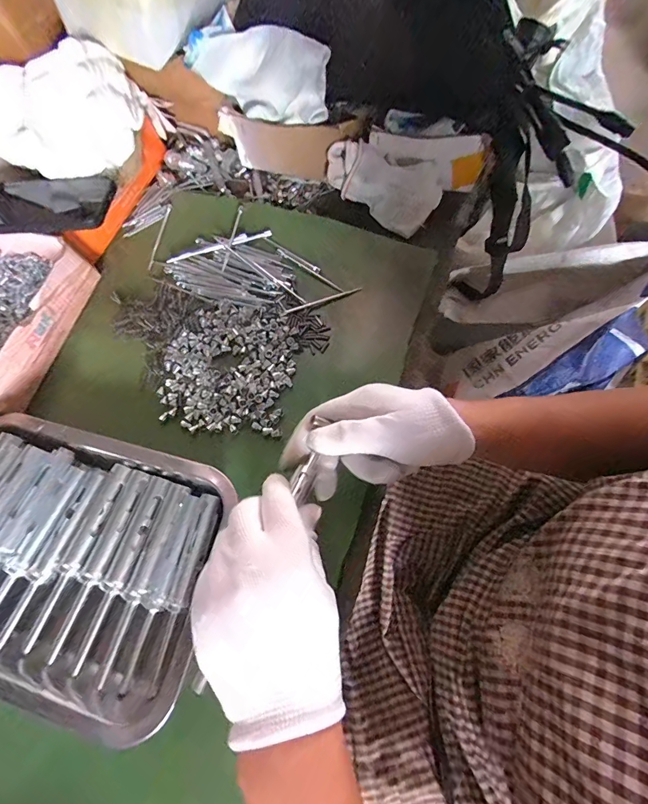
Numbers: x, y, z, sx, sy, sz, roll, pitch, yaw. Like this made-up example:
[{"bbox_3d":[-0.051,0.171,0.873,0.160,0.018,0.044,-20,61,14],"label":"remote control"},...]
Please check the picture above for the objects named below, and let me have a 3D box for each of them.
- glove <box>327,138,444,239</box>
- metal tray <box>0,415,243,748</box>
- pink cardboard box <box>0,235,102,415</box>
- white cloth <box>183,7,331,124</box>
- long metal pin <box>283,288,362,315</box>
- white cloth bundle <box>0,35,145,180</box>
[{"bbox_3d":[0.064,-0.238,0.410,0.124,0.025,0.070,25,113,-5],"label":"glove"},{"bbox_3d":[-0.200,0.119,0.290,0.232,0.051,0.188,13,71,8],"label":"metal tray"},{"bbox_3d":[-0.337,-0.090,0.376,0.152,0.046,0.182,15,72,8],"label":"pink cardboard box"},{"bbox_3d":[-0.058,-0.322,0.367,0.127,0.065,0.051,9,71,6],"label":"white cloth"},{"bbox_3d":[-0.002,-0.103,0.384,0.082,0.005,0.004,-17,71,-4],"label":"long metal pin"},{"bbox_3d":[-0.278,-0.290,0.383,0.173,0.080,0.099,-10,70,0],"label":"white cloth bundle"}]

